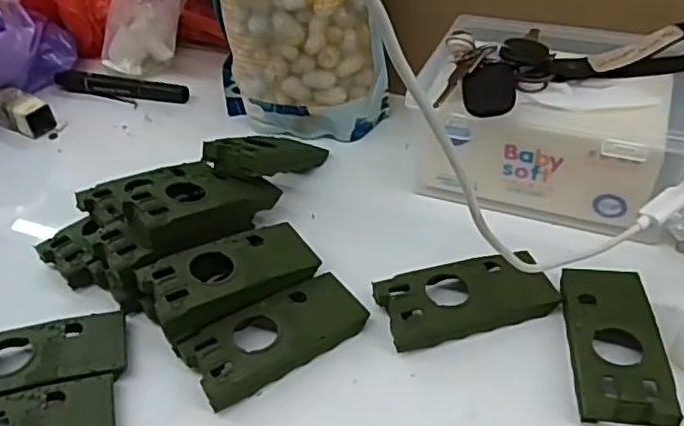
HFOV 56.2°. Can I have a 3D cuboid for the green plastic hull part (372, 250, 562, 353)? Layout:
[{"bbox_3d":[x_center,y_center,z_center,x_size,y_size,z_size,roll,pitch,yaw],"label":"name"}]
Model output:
[{"bbox_3d":[0.076,0.051,0.388,0.103,0.019,0.045,-12,42,-9],"label":"green plastic hull part"}]

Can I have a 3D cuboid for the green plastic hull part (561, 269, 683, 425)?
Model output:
[{"bbox_3d":[0.151,0.069,0.357,0.046,0.021,0.108,4,42,9],"label":"green plastic hull part"}]

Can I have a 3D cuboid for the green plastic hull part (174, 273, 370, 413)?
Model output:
[{"bbox_3d":[-0.037,0.071,0.374,0.103,0.018,0.046,-26,46,-23],"label":"green plastic hull part"}]

